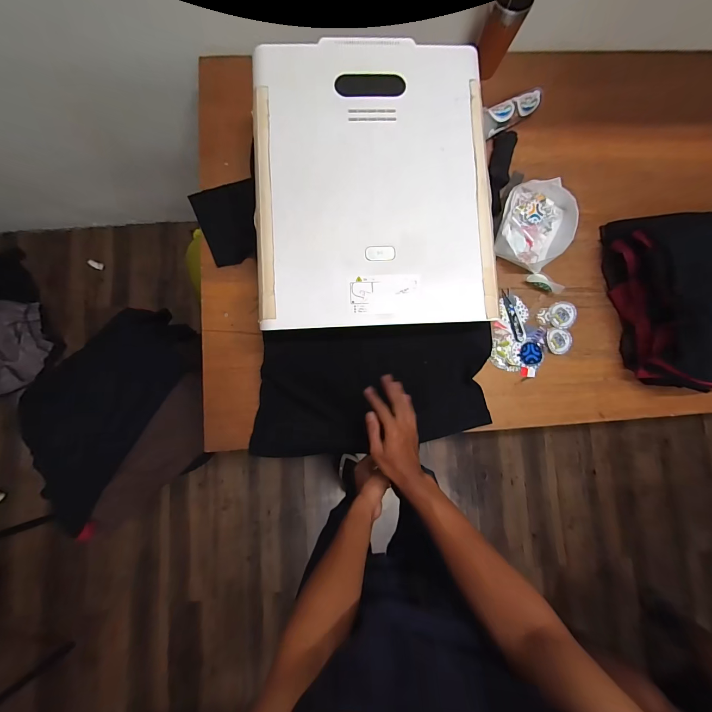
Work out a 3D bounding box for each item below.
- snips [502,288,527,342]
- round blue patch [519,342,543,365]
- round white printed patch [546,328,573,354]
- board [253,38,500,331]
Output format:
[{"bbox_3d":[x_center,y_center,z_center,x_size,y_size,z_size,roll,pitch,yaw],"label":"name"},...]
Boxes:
[{"bbox_3d":[0.344,-0.090,0.700,0.026,0.005,0.119,-17,85,-6],"label":"snips"},{"bbox_3d":[0.379,-0.006,0.692,0.049,0.005,0.047,-3,84,-4],"label":"round blue patch"},{"bbox_3d":[0.443,-0.032,0.696,0.059,0.007,0.055,0,83,-4],"label":"round white printed patch"},{"bbox_3d":[0.029,-0.298,0.542,0.389,0.031,0.492,-2,82,-4],"label":"board"}]

